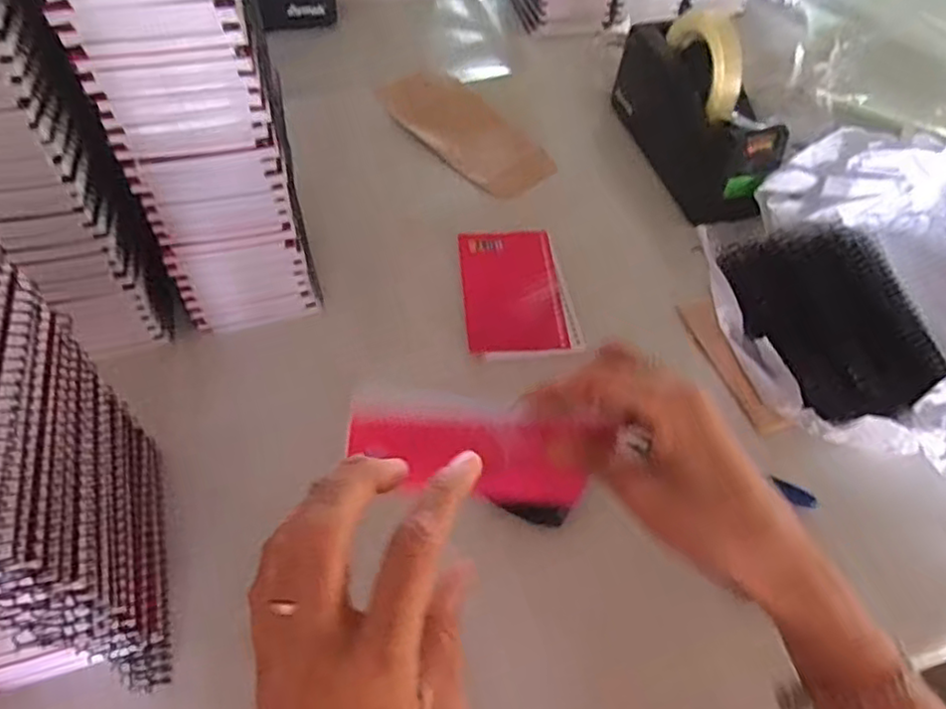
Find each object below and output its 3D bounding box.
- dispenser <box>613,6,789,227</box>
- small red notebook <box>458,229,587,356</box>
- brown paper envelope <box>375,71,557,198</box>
[{"bbox_3d":[0.214,-0.234,0.619,0.065,0.120,0.210,-13,56,-14],"label":"dispenser"},{"bbox_3d":[0.037,-0.055,0.554,0.088,0.008,0.129,-2,54,-6],"label":"small red notebook"},{"bbox_3d":[-0.009,-0.232,0.674,0.094,0.021,0.201,-37,65,-27],"label":"brown paper envelope"}]

